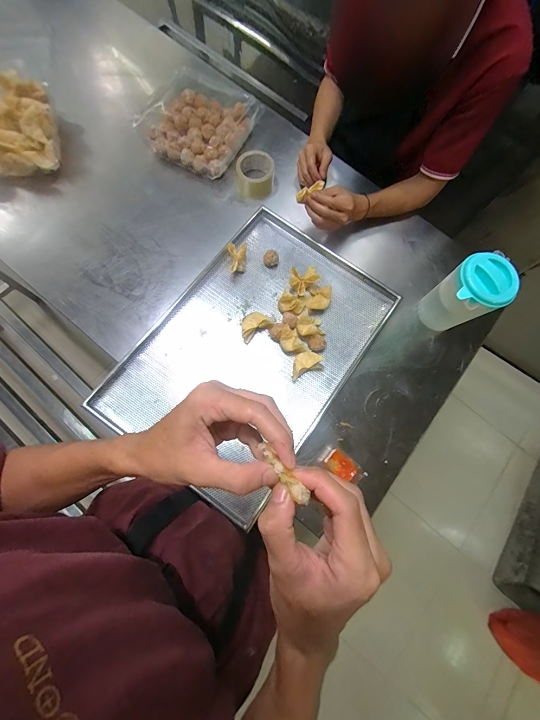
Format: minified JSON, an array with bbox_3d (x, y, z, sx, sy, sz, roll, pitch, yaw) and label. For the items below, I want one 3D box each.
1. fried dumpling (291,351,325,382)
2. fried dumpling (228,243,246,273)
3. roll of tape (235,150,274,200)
[{"bbox_3d":[0.077,0.008,0.671,0.072,0.027,0.047,-21,79,-9],"label":"fried dumpling"},{"bbox_3d":[-0.074,-0.232,0.703,0.041,0.032,0.069,-6,77,-6],"label":"fried dumpling"},{"bbox_3d":[-0.035,-0.469,0.768,0.089,0.055,0.095,1,76,-4],"label":"roll of tape"}]

